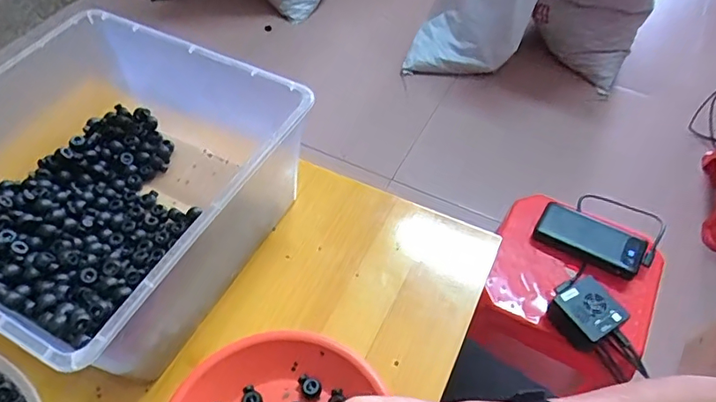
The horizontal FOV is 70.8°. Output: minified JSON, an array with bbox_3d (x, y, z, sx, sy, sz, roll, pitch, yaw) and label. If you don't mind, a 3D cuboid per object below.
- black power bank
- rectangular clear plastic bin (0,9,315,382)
[{"bbox_3d":[0.368,0.062,0.800,0.159,0.028,0.082,27,58,19],"label":"black power bank"},{"bbox_3d":[-0.239,-0.008,0.496,0.292,0.144,0.298,23,57,16],"label":"rectangular clear plastic bin"}]

